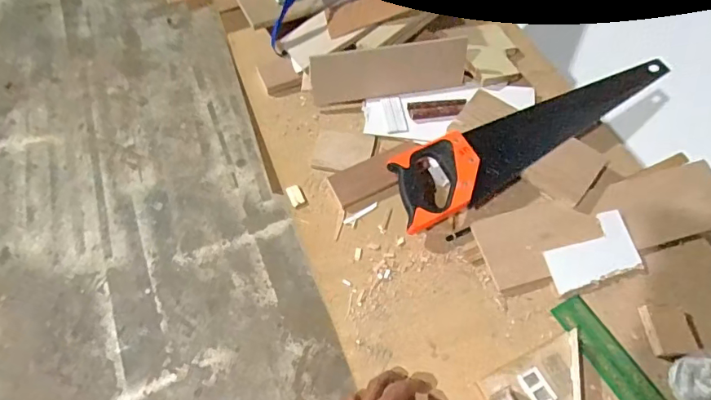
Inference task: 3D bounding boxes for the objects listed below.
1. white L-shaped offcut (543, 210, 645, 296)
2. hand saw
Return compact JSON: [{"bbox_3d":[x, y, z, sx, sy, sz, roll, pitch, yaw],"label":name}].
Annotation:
[{"bbox_3d":[0.327,0.072,0.648,0.136,0.013,0.086,-16,62,-8],"label":"white L-shaped offcut"},{"bbox_3d":[0.270,-0.106,0.731,0.502,0.047,0.116,-28,63,-14],"label":"hand saw"}]

